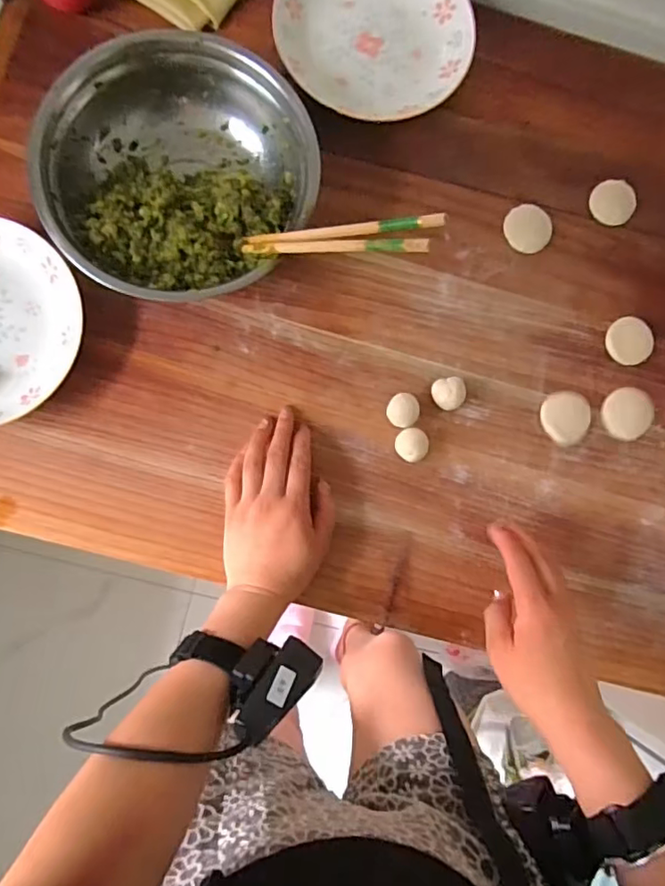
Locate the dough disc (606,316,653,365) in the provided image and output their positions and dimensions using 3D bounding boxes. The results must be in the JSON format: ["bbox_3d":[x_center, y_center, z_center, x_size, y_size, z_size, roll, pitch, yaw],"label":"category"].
[{"bbox_3d":[0.279,-0.096,0.530,0.043,0.010,0.044,0,86,-5],"label":"dough disc"}]

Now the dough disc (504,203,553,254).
[{"bbox_3d":[0.185,-0.201,0.529,0.045,0.011,0.044,0,86,-5],"label":"dough disc"}]

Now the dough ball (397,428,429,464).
[{"bbox_3d":[0.070,0.002,0.497,0.029,0.016,0.029,0,86,-5],"label":"dough ball"}]

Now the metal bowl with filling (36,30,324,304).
[{"bbox_3d":[-0.129,-0.226,0.473,0.213,0.063,0.215,0,86,-5],"label":"metal bowl with filling"}]

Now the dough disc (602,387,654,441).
[{"bbox_3d":[0.275,-0.027,0.524,0.045,0.010,0.048,0,86,-5],"label":"dough disc"}]

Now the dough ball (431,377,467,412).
[{"bbox_3d":[0.103,-0.044,0.502,0.027,0.023,0.029,0,86,-5],"label":"dough ball"}]

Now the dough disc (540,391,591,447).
[{"bbox_3d":[0.215,-0.022,0.518,0.044,0.005,0.047,0,86,-5],"label":"dough disc"}]

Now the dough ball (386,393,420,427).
[{"bbox_3d":[0.062,-0.028,0.500,0.028,0.014,0.029,0,86,-5],"label":"dough ball"}]

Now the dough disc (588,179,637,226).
[{"bbox_3d":[0.268,-0.231,0.539,0.039,0.010,0.042,0,86,-5],"label":"dough disc"}]

